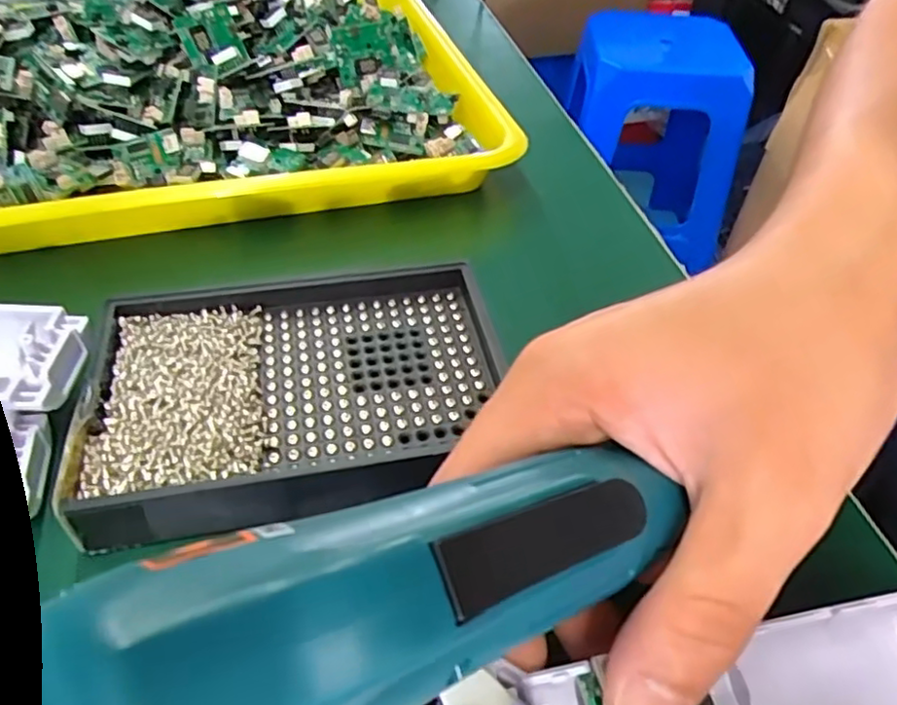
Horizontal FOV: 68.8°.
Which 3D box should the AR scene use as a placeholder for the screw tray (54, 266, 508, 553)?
[{"bbox_3d":[-0.049,0.014,0.221,0.138,0.017,0.099,-8,47,-11],"label":"screw tray"}]

